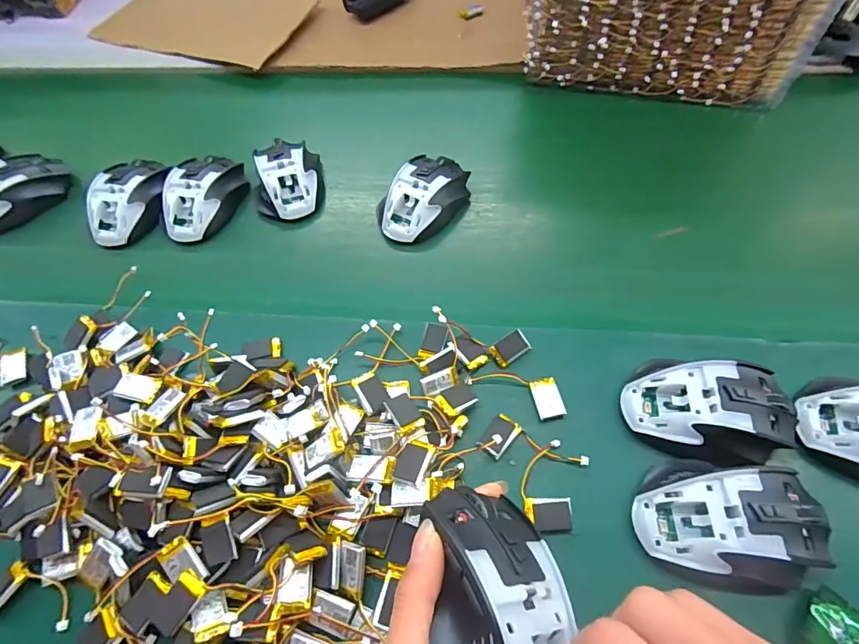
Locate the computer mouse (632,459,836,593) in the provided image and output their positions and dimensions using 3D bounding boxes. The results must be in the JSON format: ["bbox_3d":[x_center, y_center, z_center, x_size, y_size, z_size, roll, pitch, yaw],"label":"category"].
[{"bbox_3d":[0.196,0.129,0.295,0.111,0.038,0.073,6,57,9],"label":"computer mouse"}]

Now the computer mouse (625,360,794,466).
[{"bbox_3d":[0.206,0.064,0.333,0.113,0.038,0.074,7,58,10],"label":"computer mouse"}]

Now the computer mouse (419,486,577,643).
[{"bbox_3d":[0.031,0.131,0.216,0.059,0.041,0.112,15,33,-25],"label":"computer mouse"}]

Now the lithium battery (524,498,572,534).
[{"bbox_3d":[0.083,0.134,0.316,0.031,0.004,0.022,-2,75,3],"label":"lithium battery"}]

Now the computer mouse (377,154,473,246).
[{"bbox_3d":[-0.005,-0.132,0.474,0.070,0.037,0.112,32,65,23],"label":"computer mouse"}]

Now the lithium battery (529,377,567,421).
[{"bbox_3d":[0.093,0.061,0.360,0.021,0.008,0.031,-13,56,-3],"label":"lithium battery"}]

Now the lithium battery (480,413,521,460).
[{"bbox_3d":[0.053,0.087,0.347,0.019,0.009,0.031,35,66,24],"label":"lithium battery"}]

